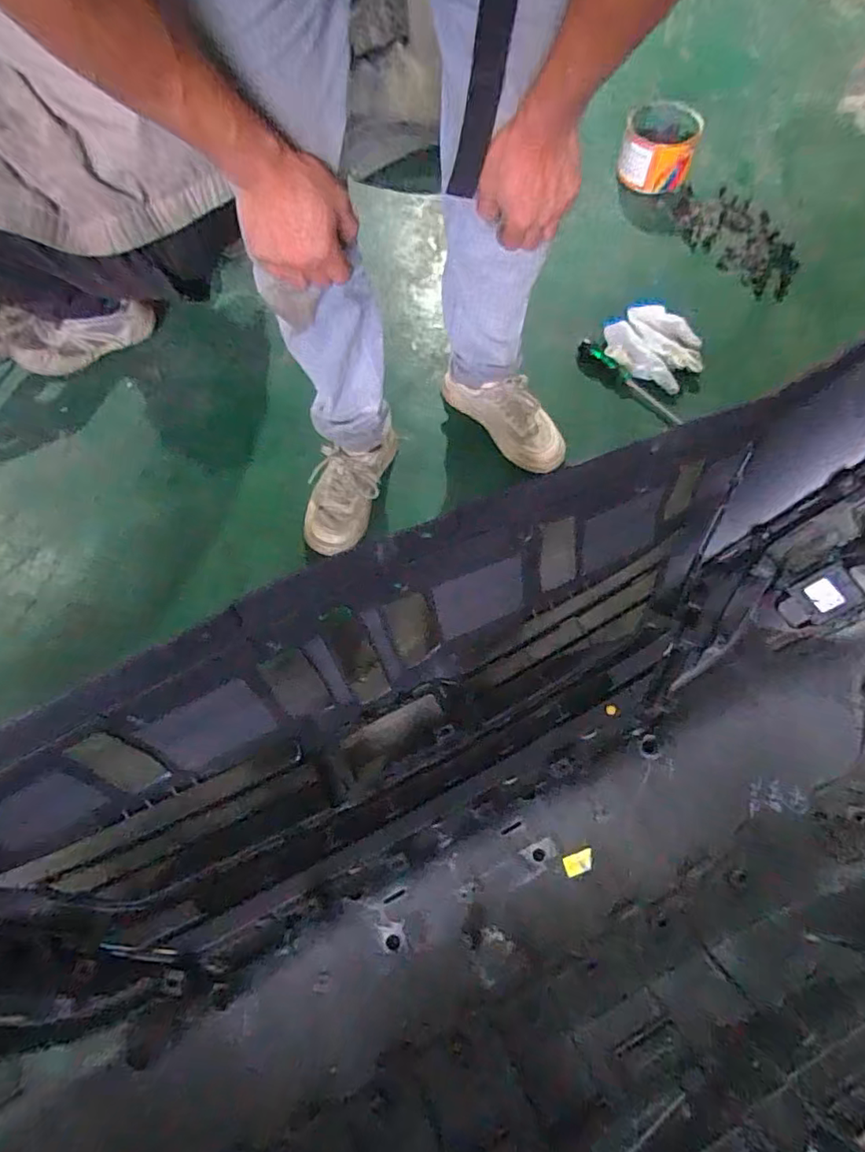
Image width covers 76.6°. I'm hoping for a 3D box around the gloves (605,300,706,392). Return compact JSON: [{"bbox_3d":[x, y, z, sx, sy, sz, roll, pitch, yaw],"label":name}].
[{"bbox_3d":[0.430,-0.449,1.054,0.165,0.026,0.190,-40,75,-13],"label":"gloves"}]

